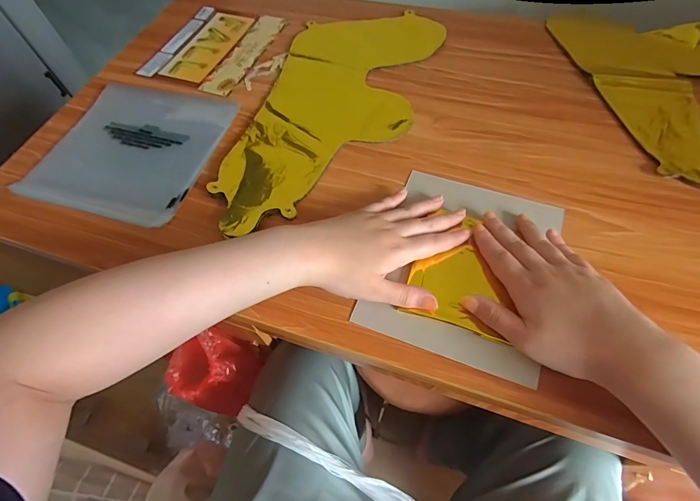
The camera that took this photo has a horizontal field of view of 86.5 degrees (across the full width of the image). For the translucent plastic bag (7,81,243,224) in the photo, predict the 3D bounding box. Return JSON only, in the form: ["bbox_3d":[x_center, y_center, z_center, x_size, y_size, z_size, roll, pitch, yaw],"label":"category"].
[{"bbox_3d":[-0.268,-0.131,0.460,0.197,0.008,0.202,13,62,11],"label":"translucent plastic bag"}]

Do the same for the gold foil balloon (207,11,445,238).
[{"bbox_3d":[-0.023,-0.187,0.477,0.195,0.010,0.409,16,62,12],"label":"gold foil balloon"}]

